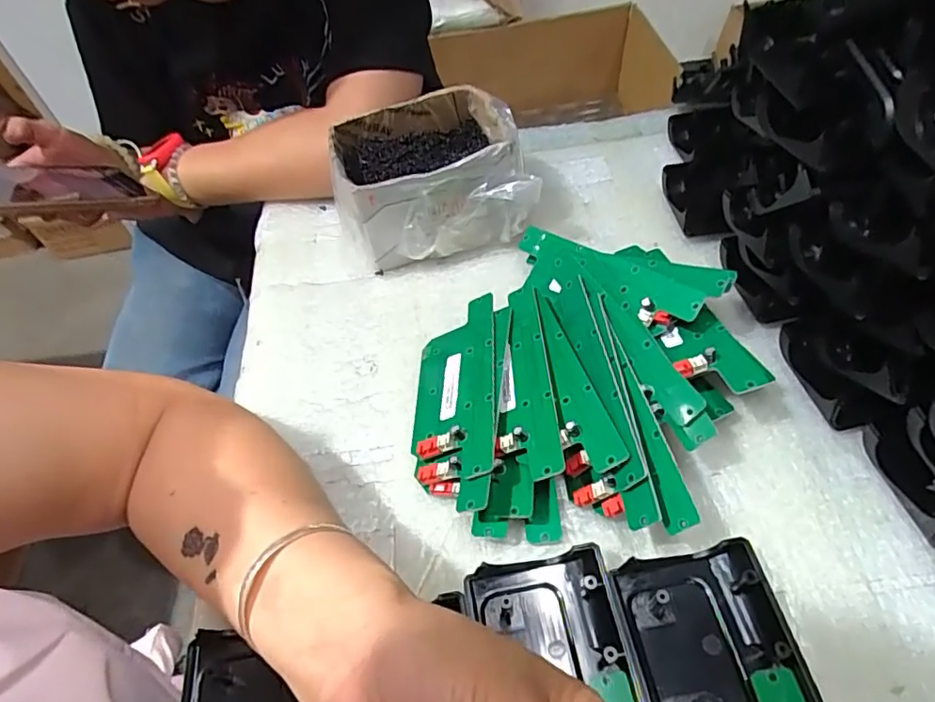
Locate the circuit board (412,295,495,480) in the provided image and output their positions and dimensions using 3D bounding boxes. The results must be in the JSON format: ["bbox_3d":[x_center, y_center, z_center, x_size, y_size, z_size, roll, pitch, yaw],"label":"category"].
[{"bbox_3d":[-0.008,0.019,0.343,0.055,0.011,0.132,-19,41,25],"label":"circuit board"}]

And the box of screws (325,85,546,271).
[{"bbox_3d":[-0.026,-0.130,0.432,0.131,0.079,0.099,-9,53,-2],"label":"box of screws"}]

